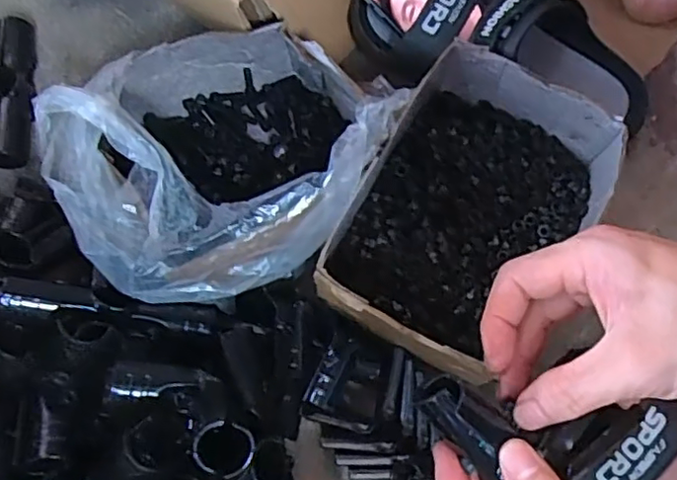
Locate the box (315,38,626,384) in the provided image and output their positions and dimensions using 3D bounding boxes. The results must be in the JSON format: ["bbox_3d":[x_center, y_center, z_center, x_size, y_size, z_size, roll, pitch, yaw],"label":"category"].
[{"bbox_3d":[0.092,-0.020,0.438,0.144,0.069,0.204,30,74,9],"label":"box"}]

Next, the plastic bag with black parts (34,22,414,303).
[{"bbox_3d":[-0.073,-0.067,0.455,0.193,0.125,0.245,43,77,13],"label":"plastic bag with black parts"}]

